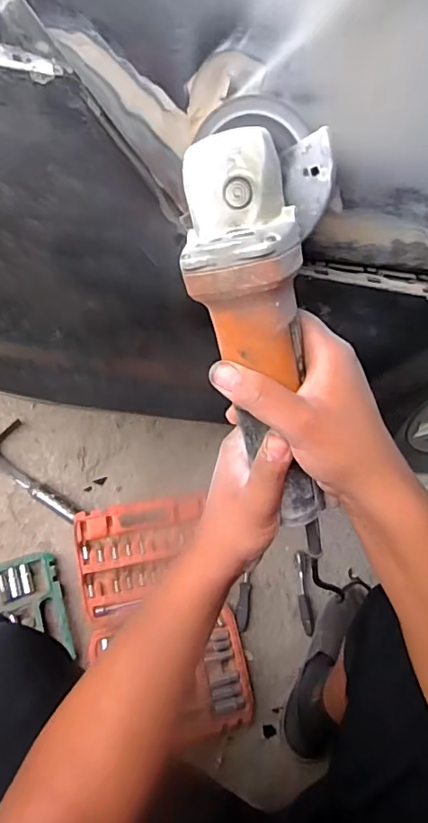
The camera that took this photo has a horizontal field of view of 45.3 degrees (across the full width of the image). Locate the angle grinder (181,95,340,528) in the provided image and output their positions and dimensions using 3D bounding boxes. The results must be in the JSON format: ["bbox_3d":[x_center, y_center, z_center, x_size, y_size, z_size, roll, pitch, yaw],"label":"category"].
[{"bbox_3d":[0.037,-0.057,0.341,0.100,0.077,0.295,-7,101,-7],"label":"angle grinder"}]

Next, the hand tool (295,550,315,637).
[{"bbox_3d":[0.169,0.334,0.953,0.026,0.014,0.146,3,62,-8],"label":"hand tool"}]

